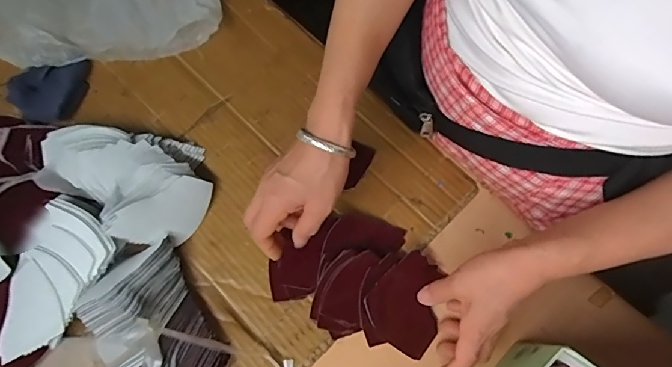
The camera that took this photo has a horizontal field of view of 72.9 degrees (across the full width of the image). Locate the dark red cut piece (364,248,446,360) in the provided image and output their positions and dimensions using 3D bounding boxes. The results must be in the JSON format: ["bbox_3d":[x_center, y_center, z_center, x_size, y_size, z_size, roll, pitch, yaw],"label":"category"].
[{"bbox_3d":[0.077,0.122,0.462,0.077,0.018,0.085,43,79,13],"label":"dark red cut piece"}]

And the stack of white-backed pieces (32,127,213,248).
[{"bbox_3d":[-0.232,-0.003,0.492,0.178,0.058,0.118,10,74,5],"label":"stack of white-backed pieces"}]

